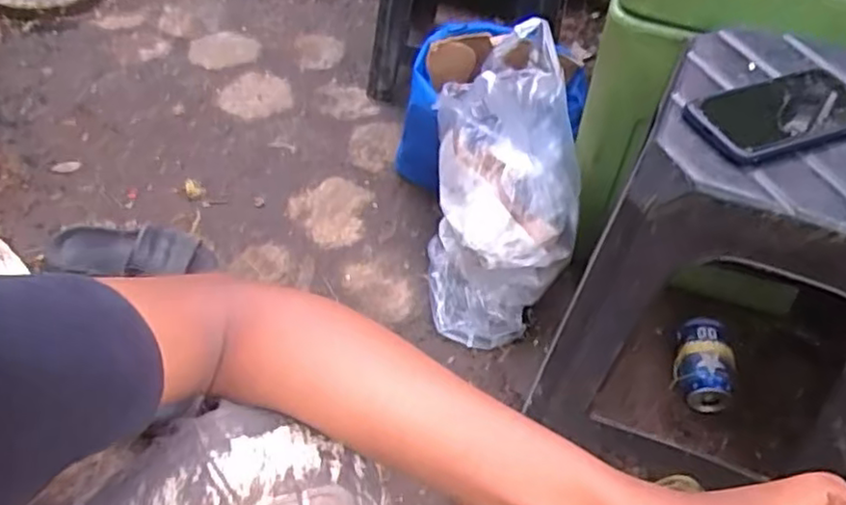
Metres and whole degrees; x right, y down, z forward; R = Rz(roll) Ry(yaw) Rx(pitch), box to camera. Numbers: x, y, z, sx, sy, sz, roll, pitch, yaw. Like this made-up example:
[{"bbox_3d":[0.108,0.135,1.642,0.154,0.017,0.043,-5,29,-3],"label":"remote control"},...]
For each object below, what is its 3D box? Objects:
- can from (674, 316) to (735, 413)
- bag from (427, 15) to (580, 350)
[{"bbox_3d":[0.367,0.148,0.881,0.067,0.059,0.124,12,48,7],"label":"can"},{"bbox_3d":[0.111,-0.099,0.916,0.197,0.423,0.116,8,4,4],"label":"bag"}]

